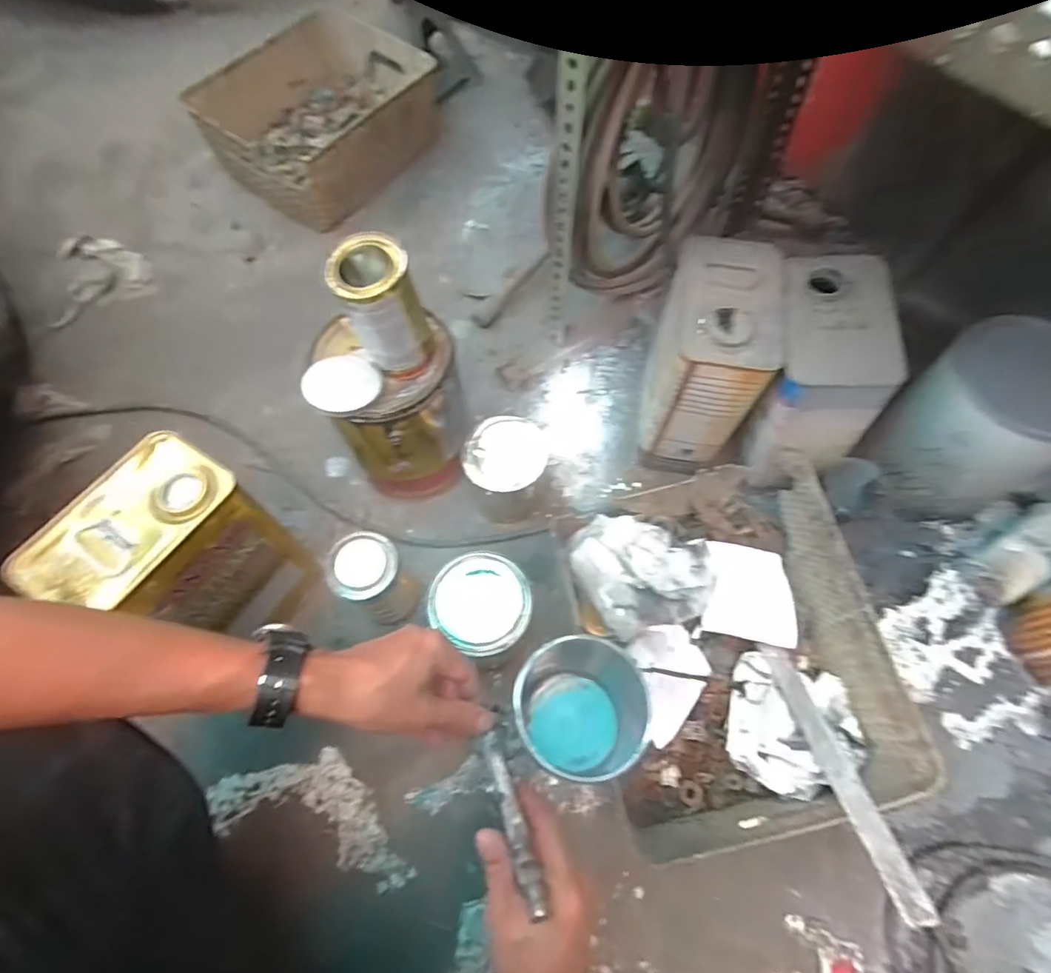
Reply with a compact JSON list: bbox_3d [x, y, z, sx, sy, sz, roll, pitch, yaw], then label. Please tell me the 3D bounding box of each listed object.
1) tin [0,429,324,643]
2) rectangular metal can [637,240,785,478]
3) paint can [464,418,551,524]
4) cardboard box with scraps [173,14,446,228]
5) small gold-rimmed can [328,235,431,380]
[{"bbox_3d":[-0.339,0.088,0.585,0.117,0.267,0.166,30,69,14],"label":"tin"},{"bbox_3d":[0.206,-0.142,0.646,0.106,0.229,0.153,11,63,2],"label":"rectangular metal can"},{"bbox_3d":[-0.022,-0.018,0.700,0.097,0.121,0.100,-2,65,0],"label":"paint can"},{"bbox_3d":[-0.366,-0.662,0.995,0.372,0.148,0.299,-42,71,-16],"label":"cardboard box with scraps"},{"bbox_3d":[-0.139,-0.172,0.538,0.085,0.131,0.069,-11,65,-9],"label":"small gold-rimmed can"}]

